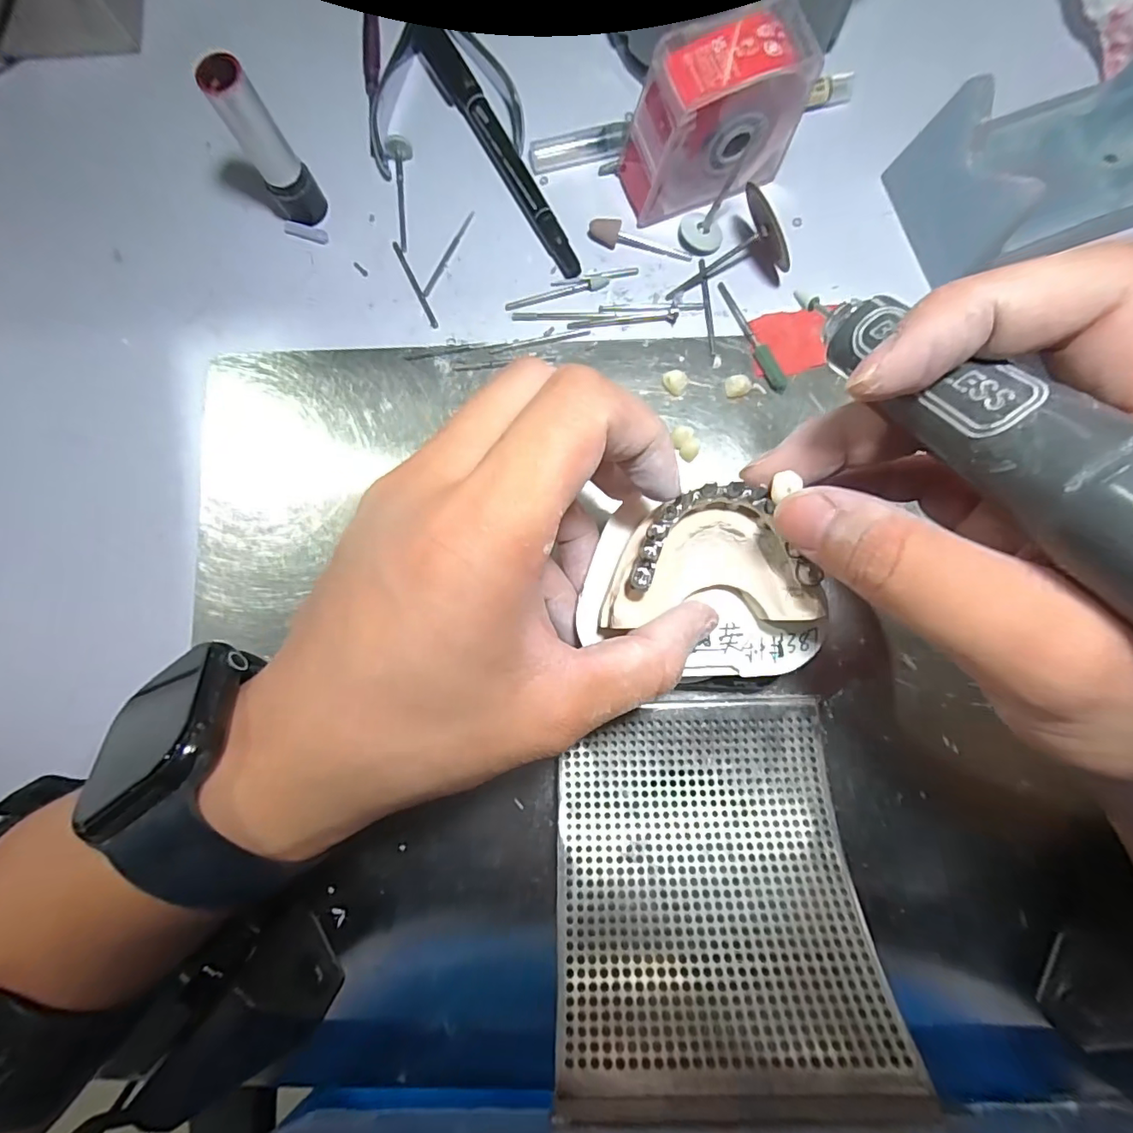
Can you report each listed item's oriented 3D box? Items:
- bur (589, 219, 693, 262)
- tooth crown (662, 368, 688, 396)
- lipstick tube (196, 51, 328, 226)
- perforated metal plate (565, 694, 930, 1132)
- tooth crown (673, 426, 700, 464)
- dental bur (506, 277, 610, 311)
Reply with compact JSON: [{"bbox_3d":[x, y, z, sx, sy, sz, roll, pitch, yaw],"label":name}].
[{"bbox_3d":[0.032,-0.140,0.226,0.045,0.007,0.009,20,87,4],"label":"bur"},{"bbox_3d":[0.045,-0.076,0.218,0.010,0.008,0.007,41,88,5],"label":"tooth crown"},{"bbox_3d":[-0.116,-0.162,0.207,0.018,0.060,0.014,-35,85,0],"label":"lipstick tube"},{"bbox_3d":[0.046,0.101,0.174,0.096,0.014,0.111,-1,53,2],"label":"perforated metal plate"},{"bbox_3d":[0.049,-0.050,0.216,0.010,0.009,0.014,-30,85,0],"label":"tooth crown"},{"bbox_3d":[-0.004,-0.118,0.227,0.045,0.004,0.005,-15,85,2],"label":"dental bur"}]

